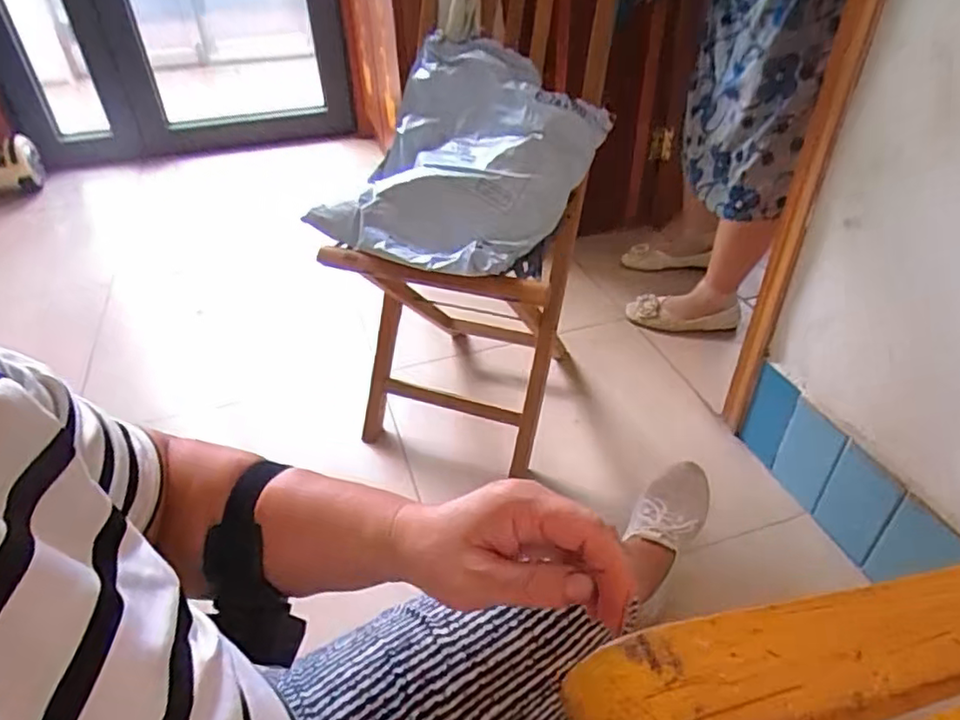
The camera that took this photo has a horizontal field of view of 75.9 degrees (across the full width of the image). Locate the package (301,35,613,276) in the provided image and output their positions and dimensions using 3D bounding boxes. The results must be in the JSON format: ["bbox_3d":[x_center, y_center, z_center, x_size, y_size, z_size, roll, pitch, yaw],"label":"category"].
[{"bbox_3d":[-0.020,-0.303,0.978,0.369,0.120,0.382,22,83,25],"label":"package"}]

